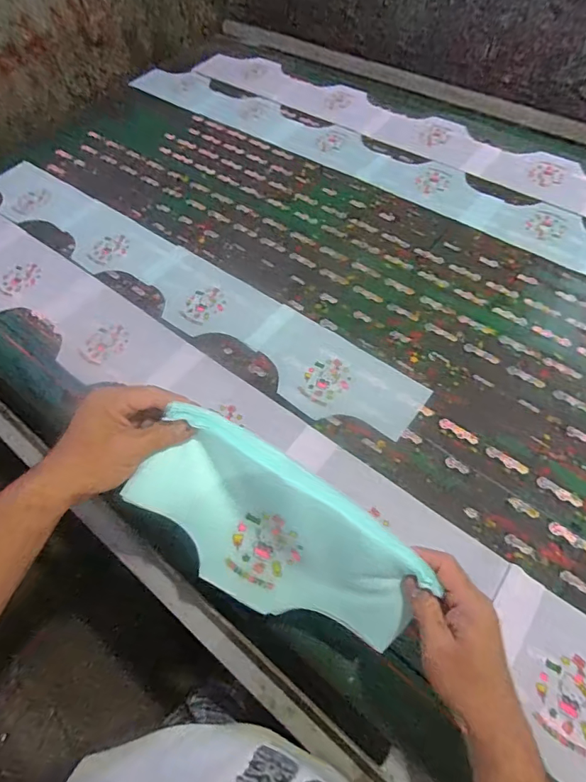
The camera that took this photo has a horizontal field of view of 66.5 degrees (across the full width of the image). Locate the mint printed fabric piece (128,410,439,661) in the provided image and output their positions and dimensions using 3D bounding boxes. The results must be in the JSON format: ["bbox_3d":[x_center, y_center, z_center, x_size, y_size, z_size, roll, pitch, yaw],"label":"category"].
[{"bbox_3d":[-0.019,0.153,0.450,0.291,0.163,0.049,34,20,1],"label":"mint printed fabric piece"}]

